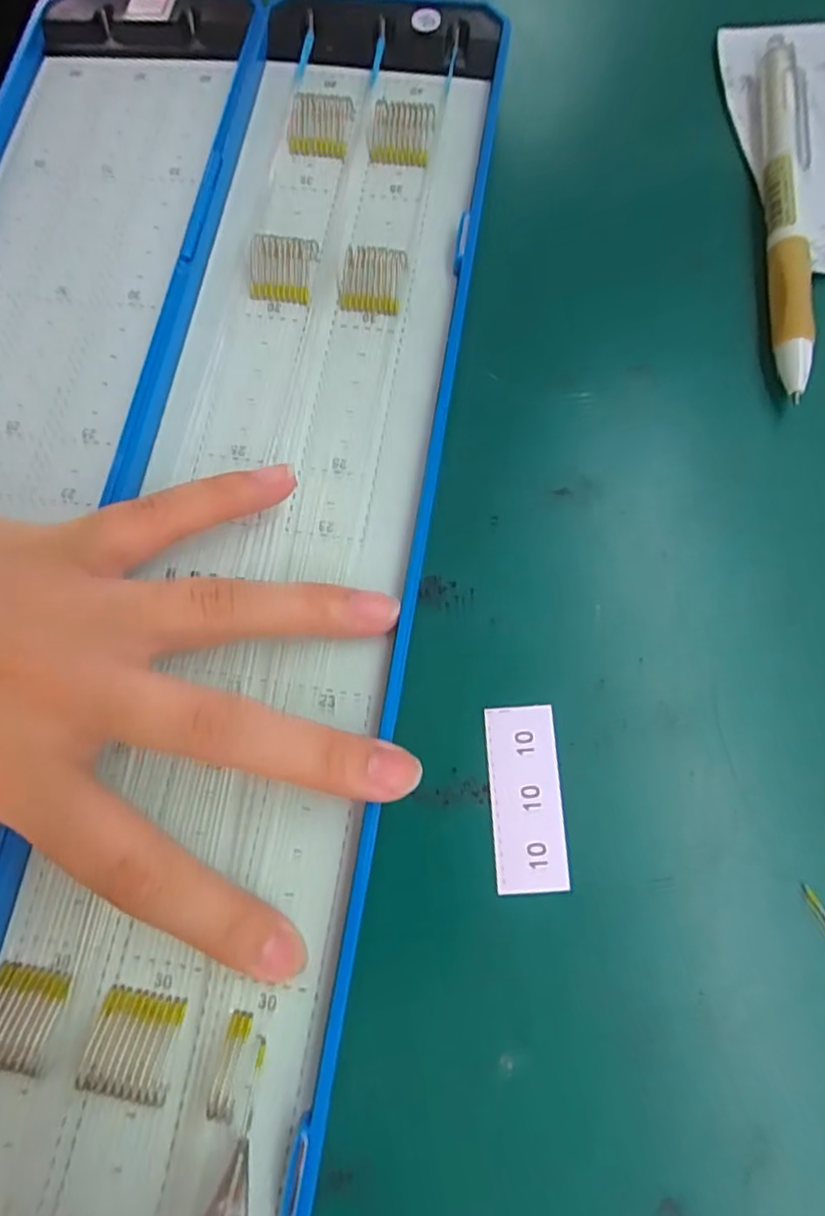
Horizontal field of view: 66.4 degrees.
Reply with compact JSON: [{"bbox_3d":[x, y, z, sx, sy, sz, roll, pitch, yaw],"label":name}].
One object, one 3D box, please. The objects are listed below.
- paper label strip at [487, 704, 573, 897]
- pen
[{"bbox_3d":[0.029,0.049,0.163,0.018,0.004,0.046,-3,74,2],"label":"paper label strip"},{"bbox_3d":[0.124,-0.130,0.207,0.017,0.011,0.138,5,75,5],"label":"pen"}]

